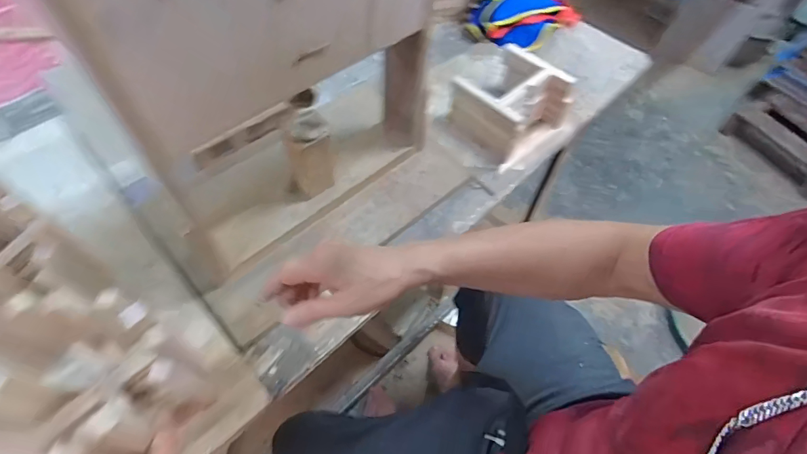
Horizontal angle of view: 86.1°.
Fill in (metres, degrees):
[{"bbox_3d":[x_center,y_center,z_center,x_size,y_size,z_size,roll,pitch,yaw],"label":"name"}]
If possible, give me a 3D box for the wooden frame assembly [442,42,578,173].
[{"bbox_3d":[0.191,-0.219,0.766,0.172,0.090,0.156,-36,65,-25],"label":"wooden frame assembly"}]

